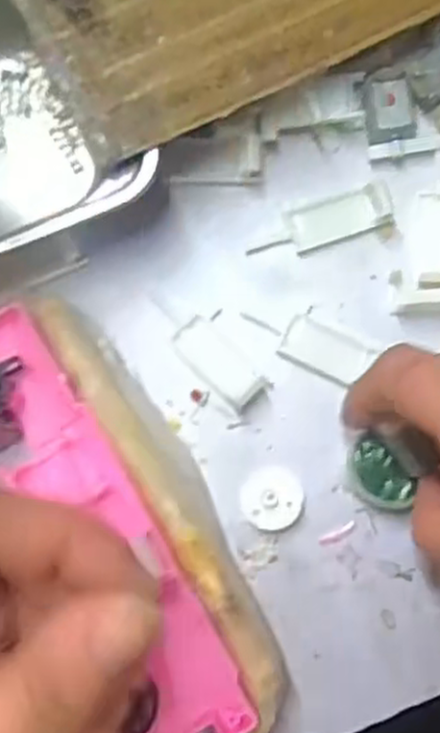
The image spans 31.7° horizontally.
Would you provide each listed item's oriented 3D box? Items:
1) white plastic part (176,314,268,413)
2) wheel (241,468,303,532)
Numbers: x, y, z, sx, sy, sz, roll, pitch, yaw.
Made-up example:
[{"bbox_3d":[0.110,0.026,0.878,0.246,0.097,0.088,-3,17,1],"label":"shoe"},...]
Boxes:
[{"bbox_3d":[0.000,-0.001,0.307,0.018,0.004,0.040,-43,82,-5],"label":"white plastic part"},{"bbox_3d":[0.020,0.051,0.299,0.024,0.006,0.023,0,81,1],"label":"wheel"}]

